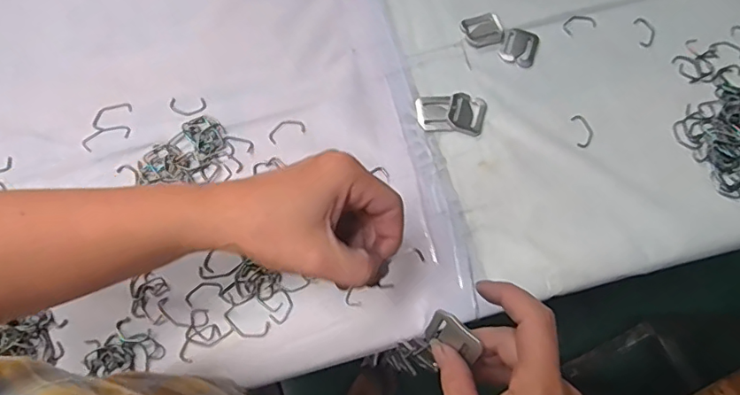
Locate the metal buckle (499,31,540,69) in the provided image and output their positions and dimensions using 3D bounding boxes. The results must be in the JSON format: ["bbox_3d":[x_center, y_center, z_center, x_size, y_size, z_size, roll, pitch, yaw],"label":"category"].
[{"bbox_3d":[0.150,-0.150,0.508,0.036,0.004,0.038,21,75,7],"label":"metal buckle"}]

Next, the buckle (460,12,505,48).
[{"bbox_3d":[0.114,-0.168,0.510,0.039,0.004,0.036,-19,74,-5],"label":"buckle"}]

